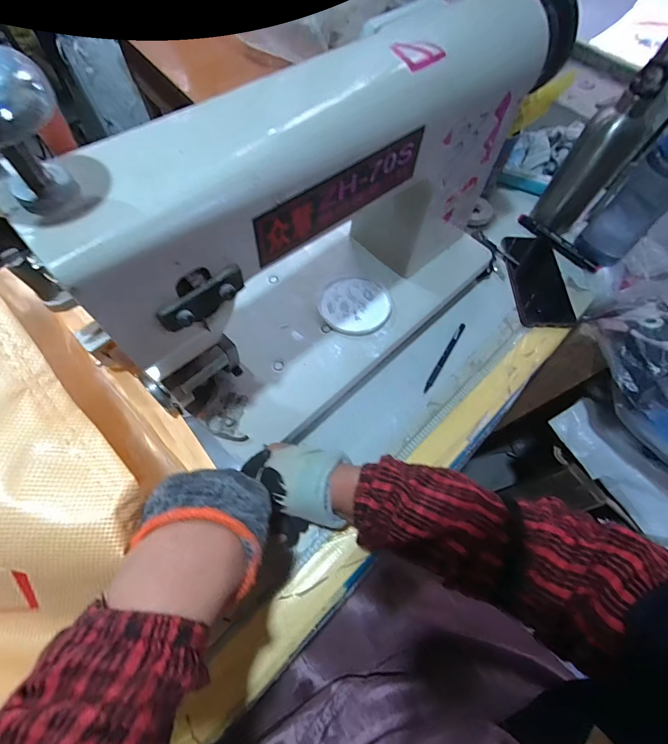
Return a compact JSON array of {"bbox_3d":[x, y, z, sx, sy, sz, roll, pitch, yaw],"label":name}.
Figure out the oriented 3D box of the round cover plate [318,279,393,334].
[{"bbox_3d":[0.026,-0.084,0.460,0.085,0.006,0.082,1,65,-3],"label":"round cover plate"}]

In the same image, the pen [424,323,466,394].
[{"bbox_3d":[0.150,-0.021,0.497,0.008,0.007,0.119,31,67,11],"label":"pen"}]

